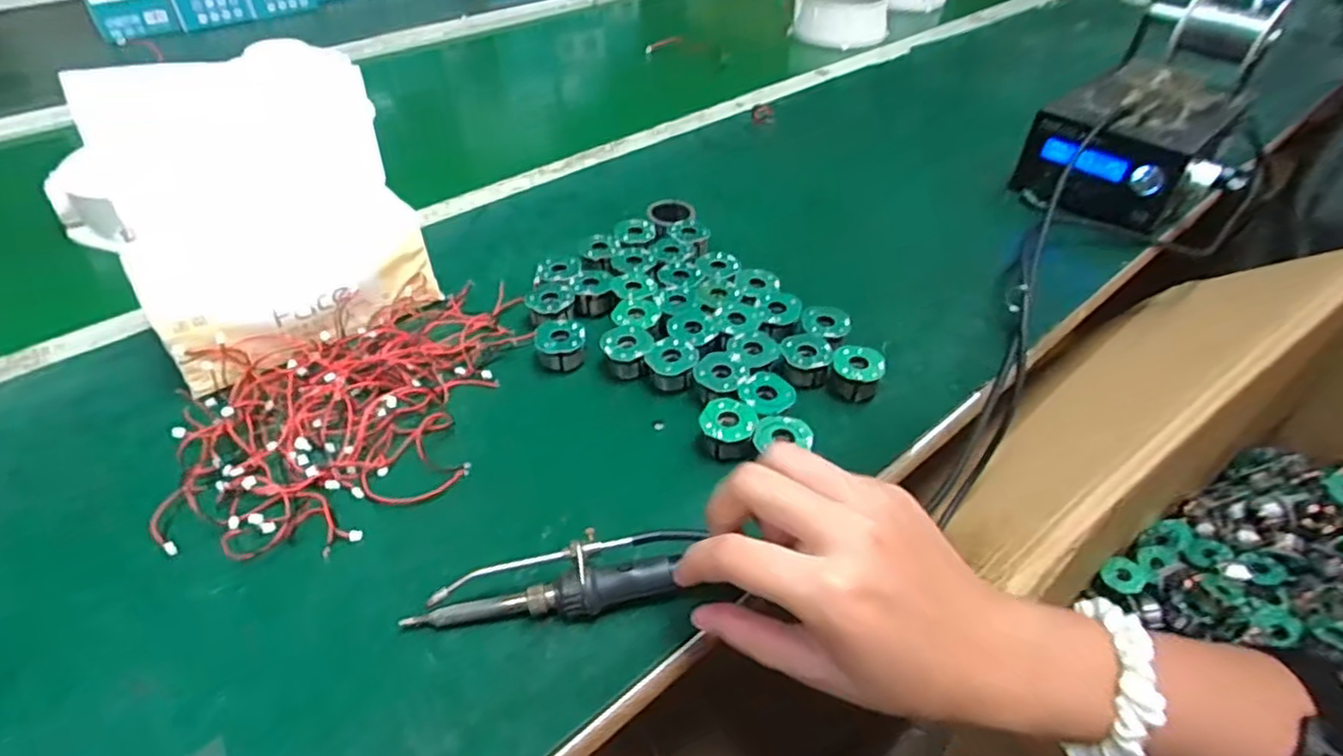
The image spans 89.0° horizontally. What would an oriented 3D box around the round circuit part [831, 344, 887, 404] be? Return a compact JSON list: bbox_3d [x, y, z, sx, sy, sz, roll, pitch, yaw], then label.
[{"bbox_3d":[0.113,-0.003,0.417,0.030,0.025,0.026,16,46,13],"label":"round circuit part"}]

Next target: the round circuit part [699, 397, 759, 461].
[{"bbox_3d":[0.033,0.028,0.384,0.033,0.021,0.031,1,44,-1],"label":"round circuit part"}]

